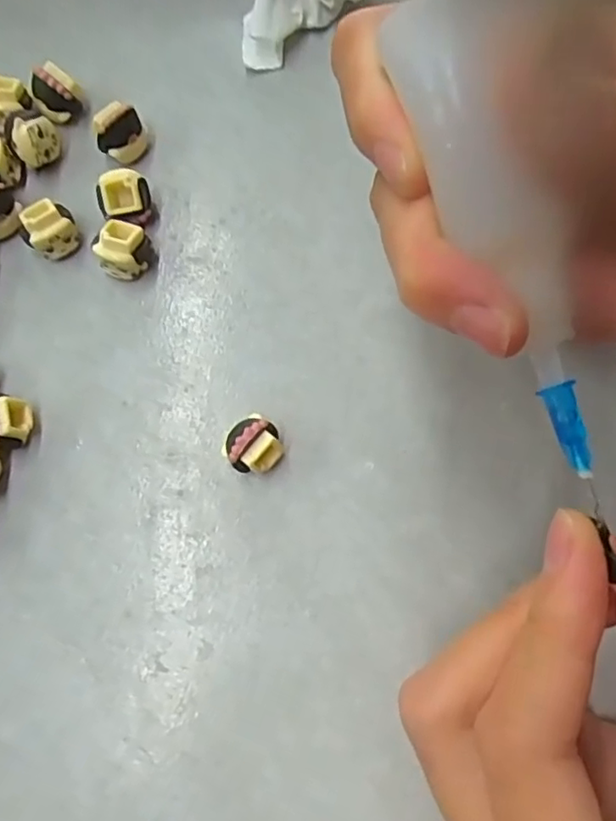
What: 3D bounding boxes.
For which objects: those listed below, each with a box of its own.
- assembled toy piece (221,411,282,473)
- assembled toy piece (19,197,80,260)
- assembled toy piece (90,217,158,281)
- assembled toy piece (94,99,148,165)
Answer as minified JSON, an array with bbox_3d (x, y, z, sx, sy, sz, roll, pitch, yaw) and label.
[{"bbox_3d":[-0.015,0.011,0.183,0.014,0.018,0.015,34,79,8],"label":"assembled toy piece"},{"bbox_3d":[-0.081,-0.057,0.202,0.015,0.014,0.014,-29,78,-5],"label":"assembled toy piece"},{"bbox_3d":[-0.057,-0.050,0.200,0.014,0.015,0.015,18,78,5],"label":"assembled toy piece"},{"bbox_3d":[-0.060,-0.089,0.208,0.016,0.017,0.011,-29,78,-5],"label":"assembled toy piece"}]

